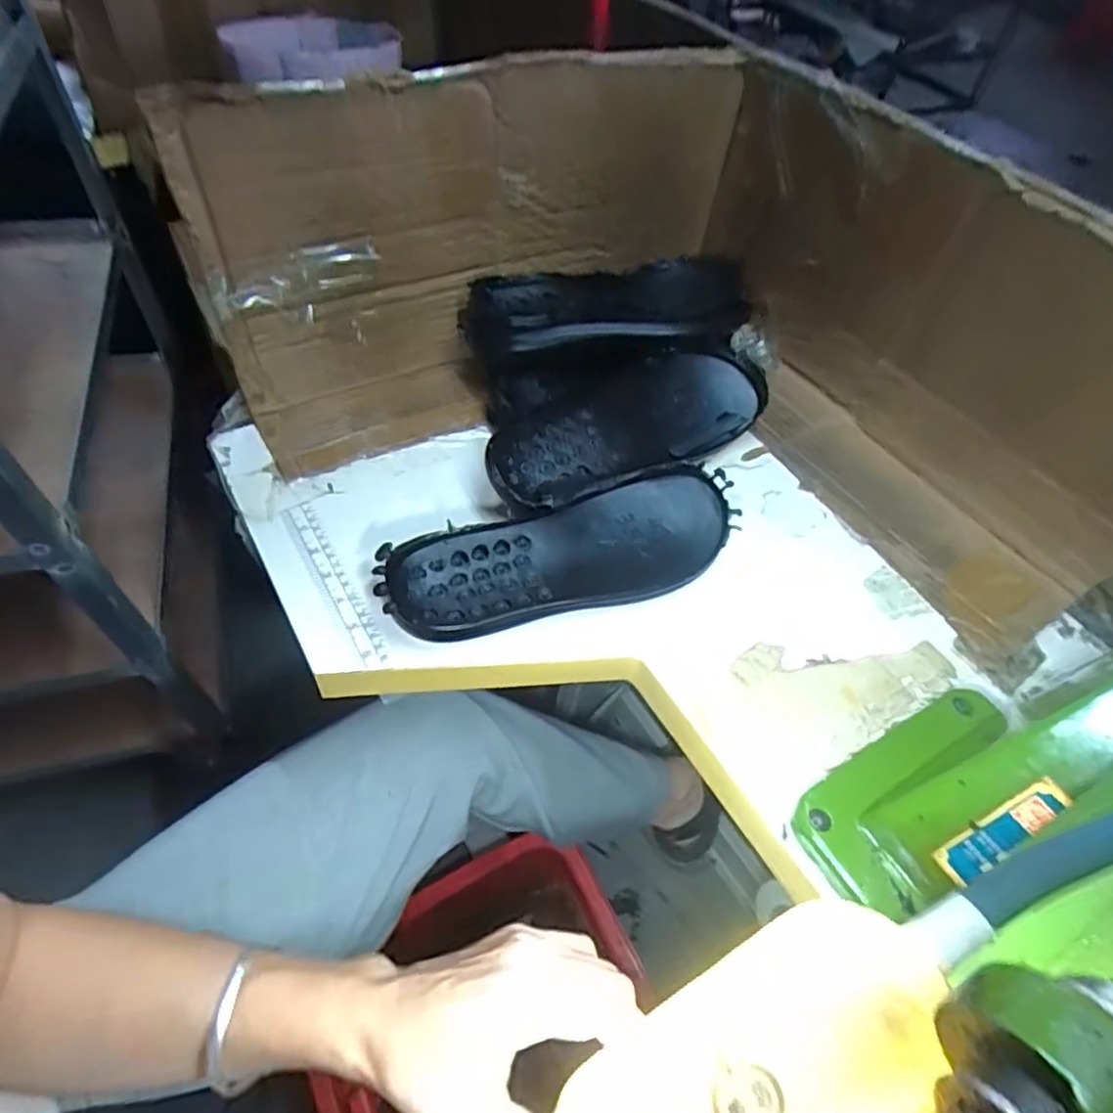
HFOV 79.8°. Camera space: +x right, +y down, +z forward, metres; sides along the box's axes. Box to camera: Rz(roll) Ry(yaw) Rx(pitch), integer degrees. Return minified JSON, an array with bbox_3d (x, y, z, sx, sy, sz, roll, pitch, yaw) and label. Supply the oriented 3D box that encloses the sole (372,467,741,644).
[{"bbox_3d":[0.011,0.001,0.491,0.266,0.043,0.096,-19,57,-19],"label":"sole"}]

